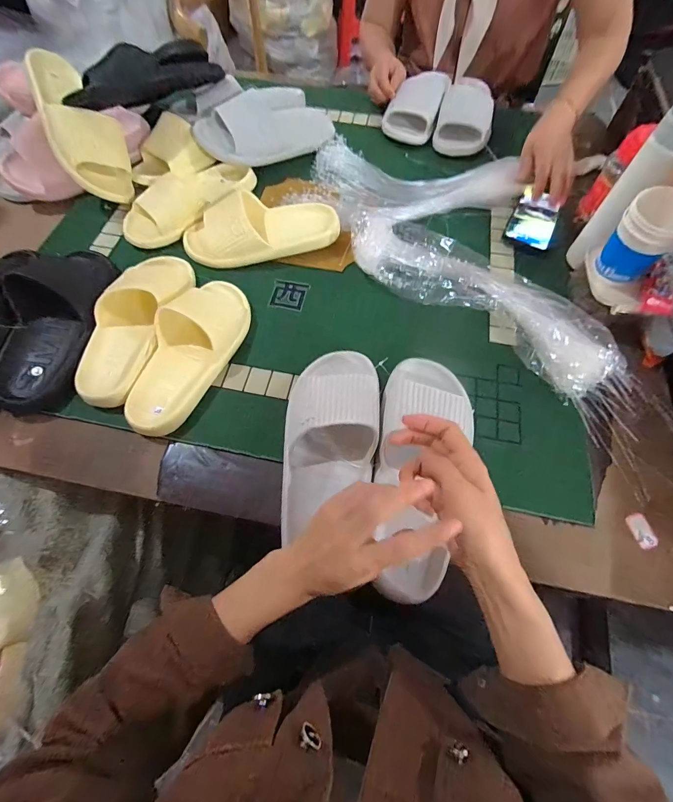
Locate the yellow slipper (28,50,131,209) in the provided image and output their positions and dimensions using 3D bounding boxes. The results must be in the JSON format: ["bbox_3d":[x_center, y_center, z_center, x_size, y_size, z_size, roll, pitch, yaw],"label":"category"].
[{"bbox_3d":[-0.435,-0.468,0.596,0.112,0.087,0.245,-31,87,-12],"label":"yellow slipper"}]

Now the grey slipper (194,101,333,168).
[{"bbox_3d":[-0.120,-0.504,0.656,0.257,0.067,0.090,-28,67,-11],"label":"grey slipper"}]

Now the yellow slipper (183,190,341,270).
[{"bbox_3d":[-0.122,-0.277,0.567,0.250,0.066,0.097,-12,65,-4],"label":"yellow slipper"}]

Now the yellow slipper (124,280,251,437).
[{"bbox_3d":[-0.196,-0.073,0.473,0.099,0.059,0.242,17,66,9],"label":"yellow slipper"}]

